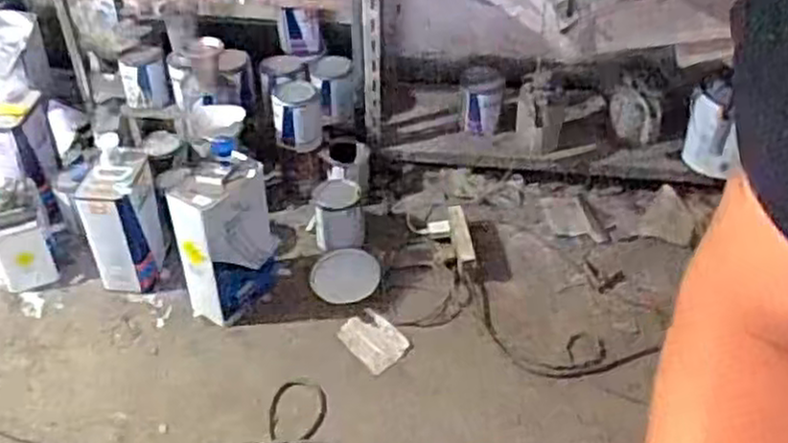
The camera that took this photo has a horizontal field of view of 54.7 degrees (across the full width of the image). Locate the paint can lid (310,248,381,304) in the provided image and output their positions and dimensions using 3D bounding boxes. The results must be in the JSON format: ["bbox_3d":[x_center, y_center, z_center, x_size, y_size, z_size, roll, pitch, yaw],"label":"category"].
[{"bbox_3d":[-0.103,0.112,1.607,0.137,0.011,0.138,2,49,-3],"label":"paint can lid"}]

